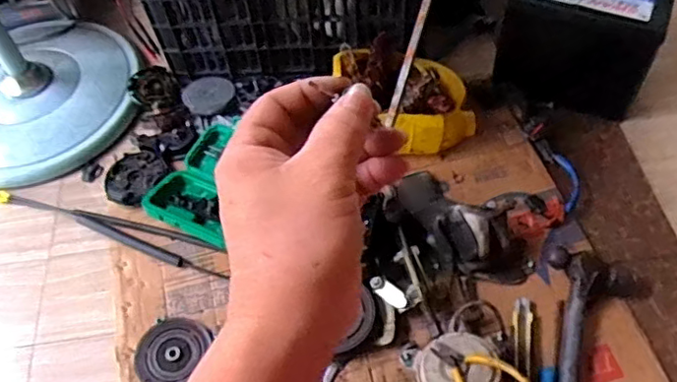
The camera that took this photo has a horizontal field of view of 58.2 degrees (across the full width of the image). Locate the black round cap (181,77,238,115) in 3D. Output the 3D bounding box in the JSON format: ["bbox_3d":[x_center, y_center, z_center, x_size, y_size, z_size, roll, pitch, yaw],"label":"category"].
[{"bbox_3d":[-0.233,-0.175,1.078,0.086,0.012,0.105,-29,58,-17],"label":"black round cap"}]

